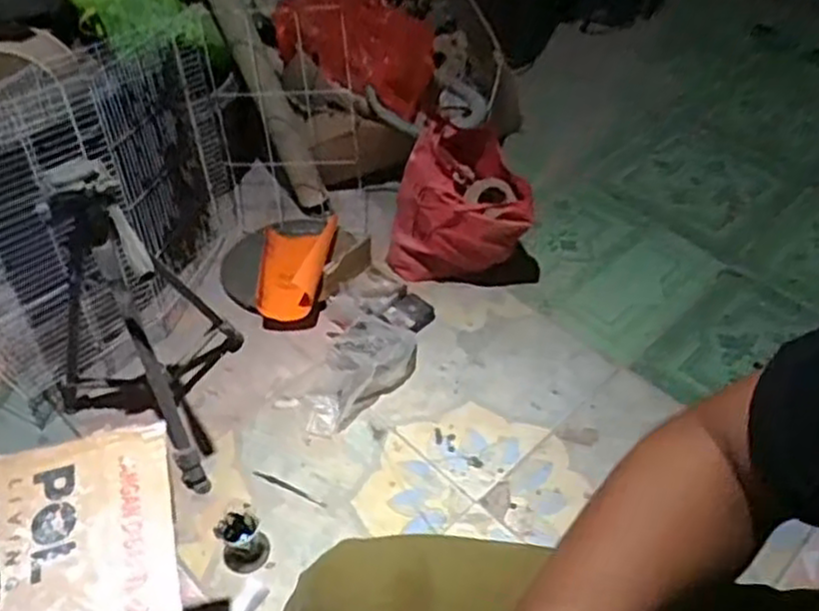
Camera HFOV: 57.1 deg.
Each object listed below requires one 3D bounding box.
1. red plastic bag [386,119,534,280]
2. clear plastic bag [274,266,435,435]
[{"bbox_3d":[0.109,-0.194,1.527,0.275,0.289,0.174,13,48,12],"label":"red plastic bag"},{"bbox_3d":[-0.091,0.069,1.404,0.194,0.107,0.355,20,49,18],"label":"clear plastic bag"}]

